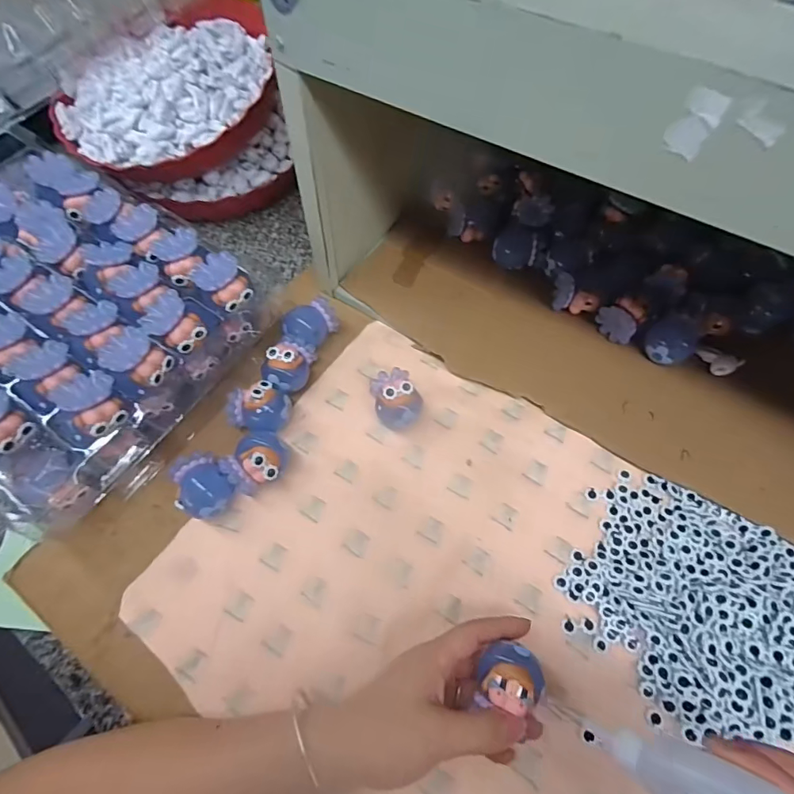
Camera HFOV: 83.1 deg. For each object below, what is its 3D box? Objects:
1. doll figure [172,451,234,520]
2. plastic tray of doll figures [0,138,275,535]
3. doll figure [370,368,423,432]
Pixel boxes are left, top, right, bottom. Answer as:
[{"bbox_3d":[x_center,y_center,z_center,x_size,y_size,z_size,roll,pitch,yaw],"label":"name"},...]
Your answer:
[{"bbox_3d":[-0.153,0.072,0.354,0.040,0.033,0.046,-38,67,-15],"label":"doll figure"},{"bbox_3d":[-0.329,-0.095,0.399,0.385,0.092,0.236,34,69,15],"label":"plastic tray of doll figures"},{"bbox_3d":[0.000,0.005,0.392,0.038,0.038,0.055,-16,63,-5],"label":"doll figure"}]

